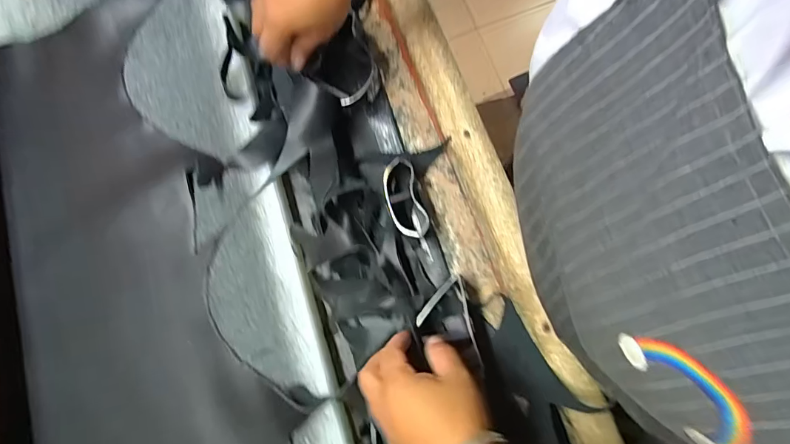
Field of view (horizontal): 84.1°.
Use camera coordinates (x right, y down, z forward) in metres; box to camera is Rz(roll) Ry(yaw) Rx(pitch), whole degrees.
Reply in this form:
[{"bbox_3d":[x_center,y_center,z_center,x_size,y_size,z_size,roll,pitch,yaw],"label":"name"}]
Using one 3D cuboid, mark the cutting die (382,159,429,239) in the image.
[{"bbox_3d":[0.009,-0.021,0.455,0.035,0.037,0.083,-17,77,1],"label":"cutting die"}]

